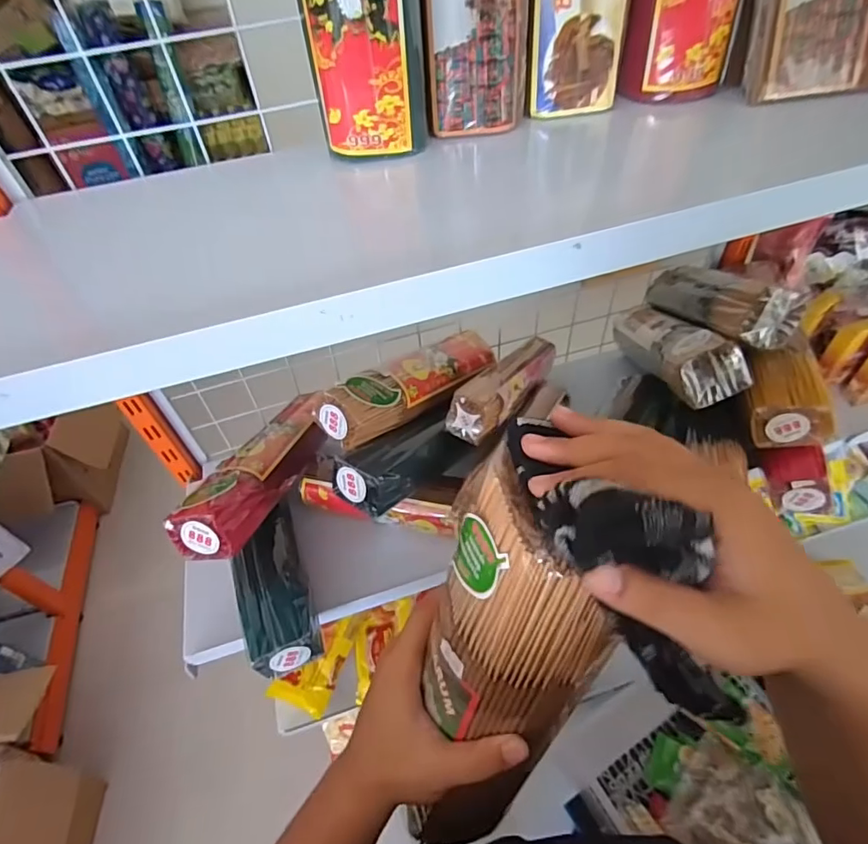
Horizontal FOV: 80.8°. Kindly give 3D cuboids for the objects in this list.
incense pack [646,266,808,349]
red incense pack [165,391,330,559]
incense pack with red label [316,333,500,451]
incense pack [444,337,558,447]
[{"bbox_3d":[0.341,-0.141,0.627,0.058,0.078,0.205,23,17,-17],"label":"incense pack"},{"bbox_3d":[-0.196,0.045,0.607,0.065,0.057,0.276,9,34,13],"label":"red incense pack"},{"bbox_3d":[-0.013,-0.051,0.619,0.070,0.056,0.272,29,40,27],"label":"incense pack with red label"},{"bbox_3d":[0.102,-0.055,0.674,0.057,0.047,0.312,19,31,21],"label":"incense pack"}]

